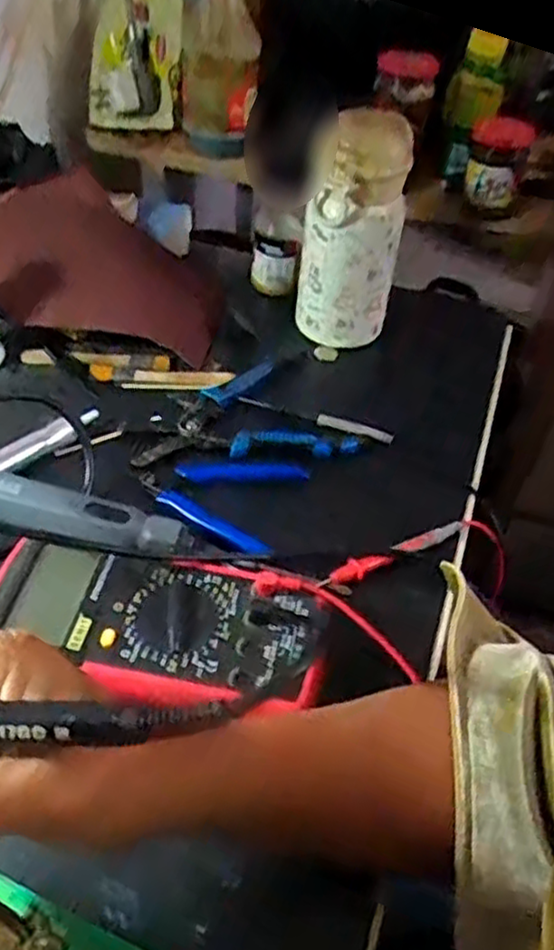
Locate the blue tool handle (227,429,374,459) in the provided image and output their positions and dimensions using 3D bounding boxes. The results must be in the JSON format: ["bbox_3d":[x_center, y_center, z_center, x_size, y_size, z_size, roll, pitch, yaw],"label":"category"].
[{"bbox_3d":[0.019,-0.025,0.536,0.103,0.008,0.026,2,47,-4],"label":"blue tool handle"}]

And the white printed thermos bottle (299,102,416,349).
[{"bbox_3d":[0.061,-0.195,0.586,0.078,0.166,0.072,5,47,-2],"label":"white printed thermos bottle"}]

